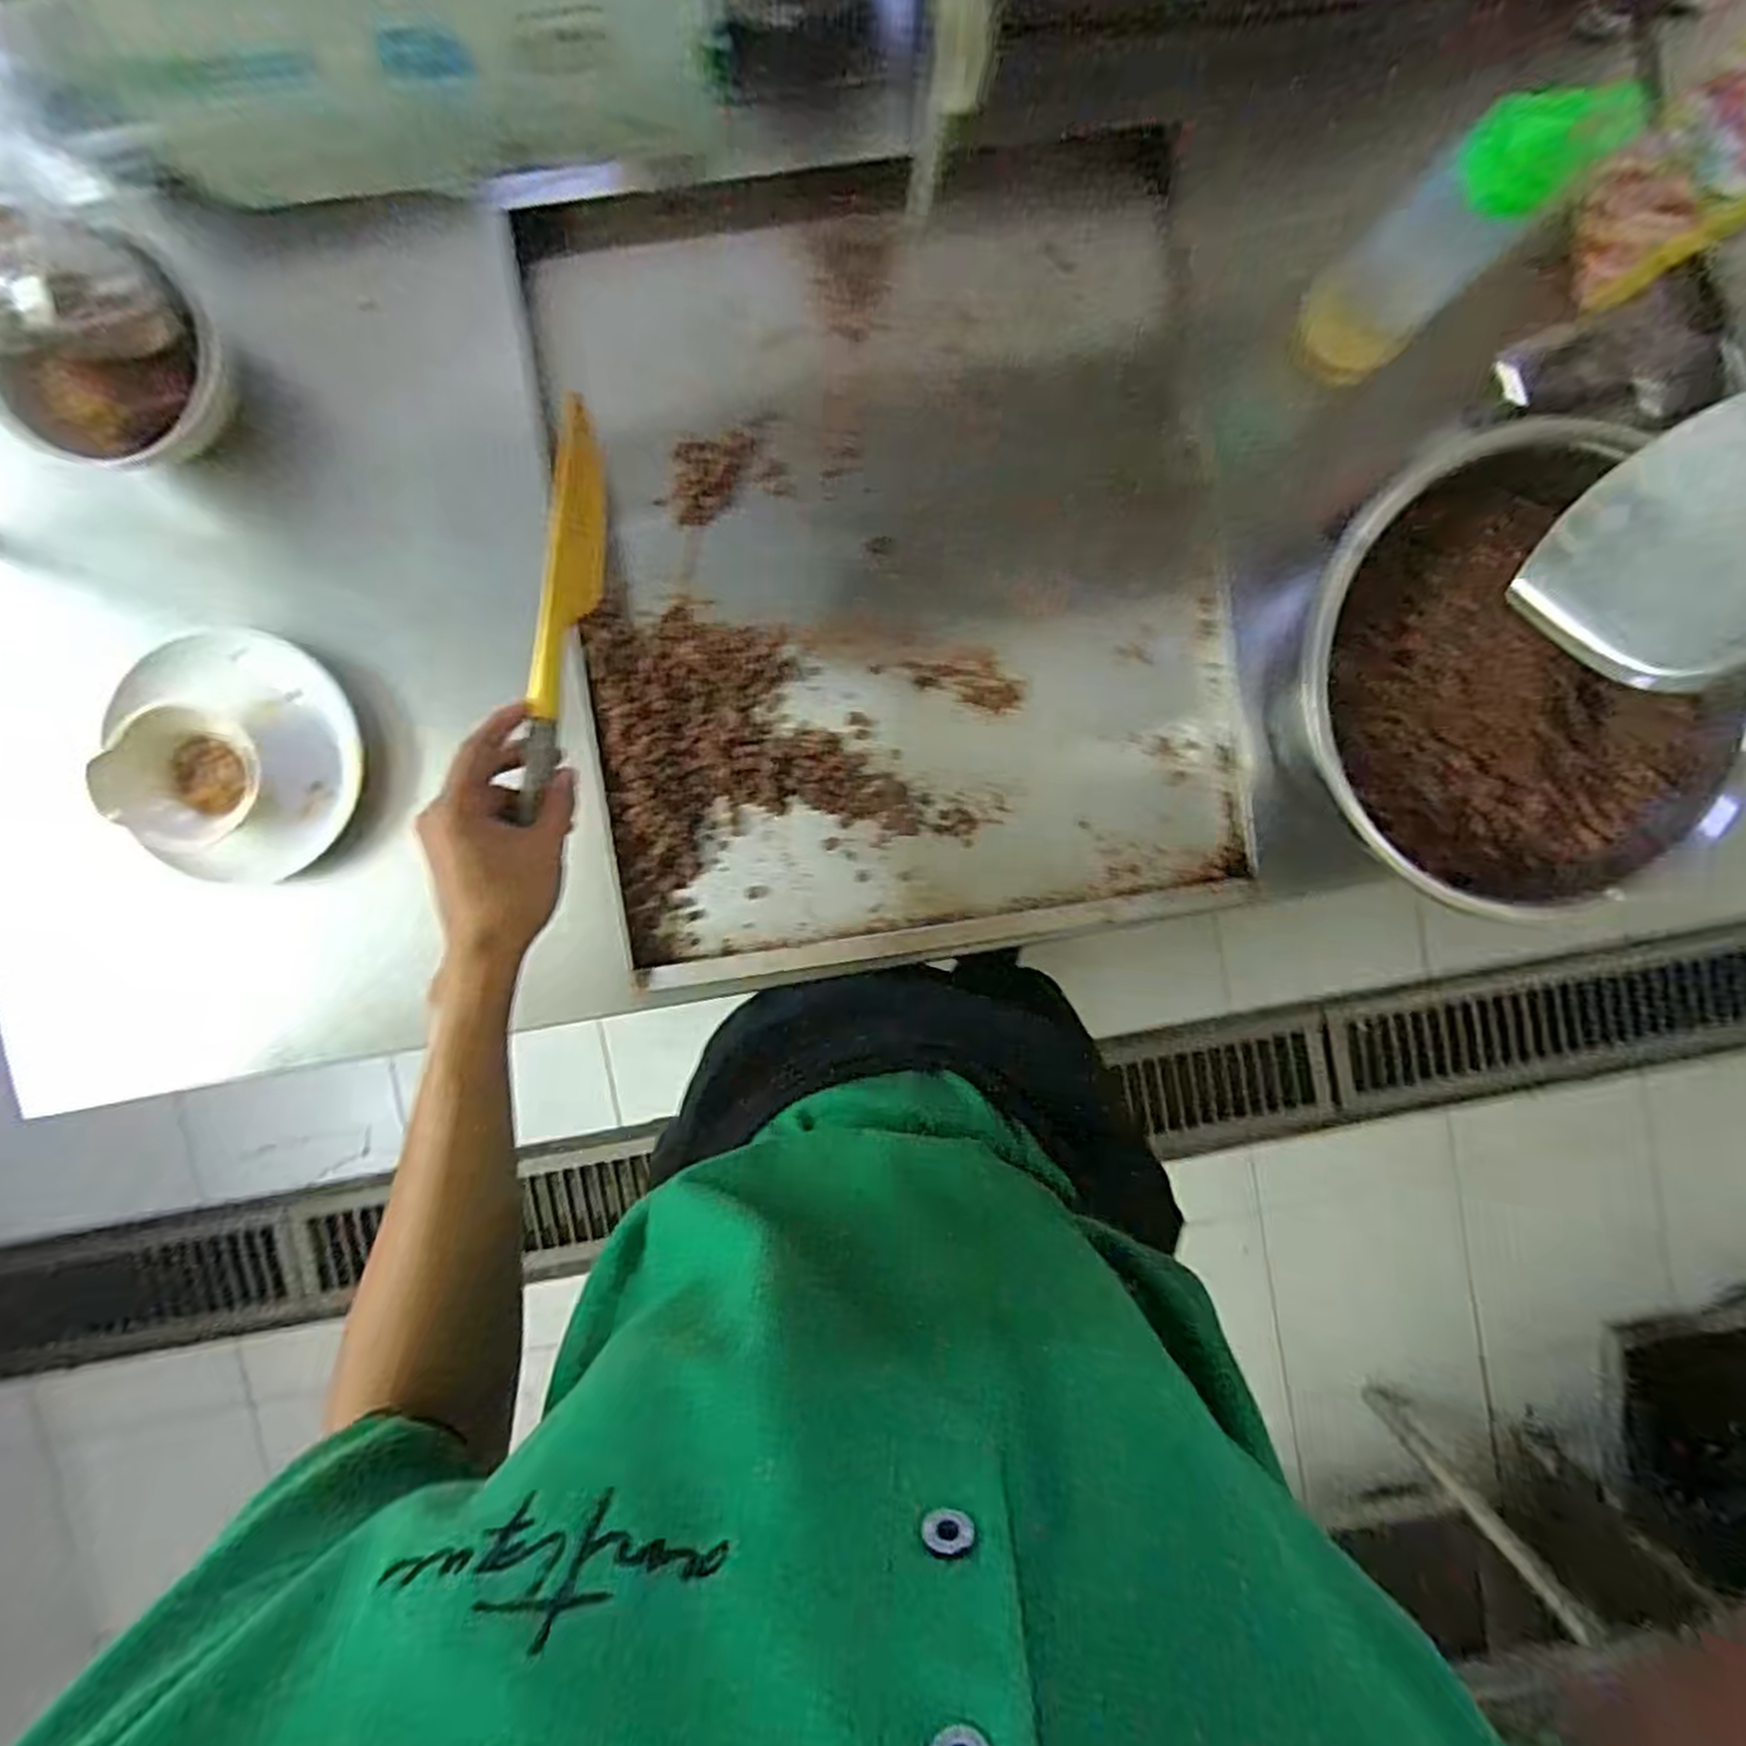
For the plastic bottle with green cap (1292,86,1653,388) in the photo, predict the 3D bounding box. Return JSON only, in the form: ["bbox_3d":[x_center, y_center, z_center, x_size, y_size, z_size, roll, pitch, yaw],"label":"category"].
[{"bbox_3d":[0.403,-0.454,0.574,0.082,0.208,0.070,36,90,-3],"label":"plastic bottle with green cap"}]

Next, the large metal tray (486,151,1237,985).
[{"bbox_3d":[0.021,-0.242,0.643,0.518,0.039,0.611,-9,94,-1],"label":"large metal tray"}]

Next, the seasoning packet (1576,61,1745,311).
[{"bbox_3d":[0.601,-0.515,0.569,0.011,0.158,0.118,-2,84,-17],"label":"seasoning packet"}]

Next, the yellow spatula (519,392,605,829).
[{"bbox_3d":[-0.202,-0.169,0.519,0.015,0.080,0.261,7,83,-5],"label":"yellow spatula"}]

